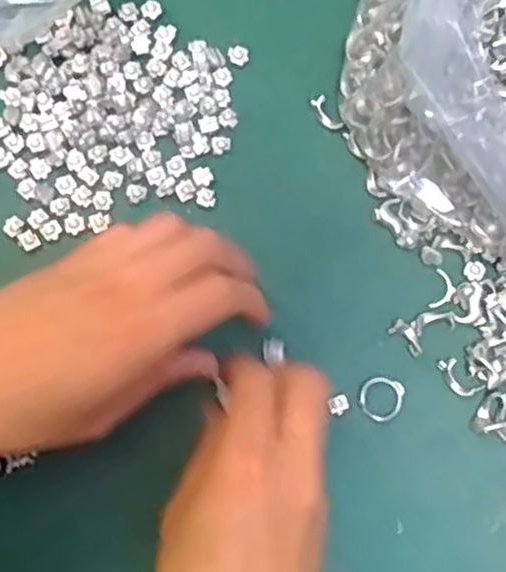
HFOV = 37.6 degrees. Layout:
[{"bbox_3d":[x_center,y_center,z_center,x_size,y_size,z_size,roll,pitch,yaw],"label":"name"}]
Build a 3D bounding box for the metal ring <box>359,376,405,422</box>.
[{"bbox_3d":[0.057,0.050,0.332,0.019,0.004,0.020,0,80,-1],"label":"metal ring"}]

